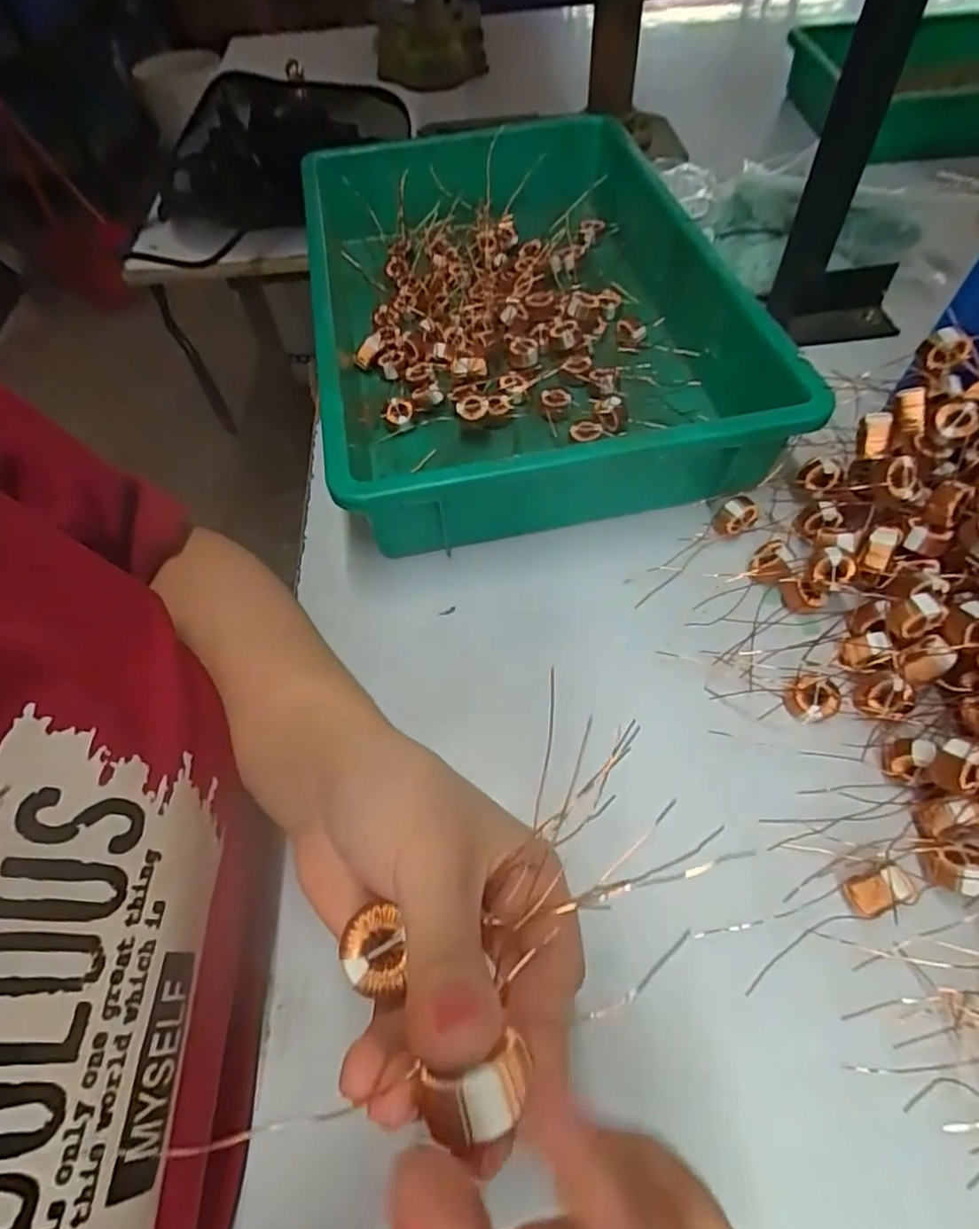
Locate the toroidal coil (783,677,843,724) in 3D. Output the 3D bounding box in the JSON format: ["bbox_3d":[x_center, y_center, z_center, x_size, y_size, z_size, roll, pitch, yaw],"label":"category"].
[{"bbox_3d":[0.168,0.043,0.316,0.024,0.010,0.024,-2,57,3],"label":"toroidal coil"}]

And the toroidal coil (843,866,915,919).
[{"bbox_3d":[0.169,0.121,0.265,0.027,0.015,0.015,-17,57,-7],"label":"toroidal coil"}]

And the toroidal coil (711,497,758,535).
[{"bbox_3d":[0.155,-0.062,0.384,0.024,0.017,0.017,-32,60,-16],"label":"toroidal coil"}]

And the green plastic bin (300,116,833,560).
[{"bbox_3d":[0.021,-0.248,0.479,0.282,0.076,0.443,-10,57,-2],"label":"green plastic bin"}]

